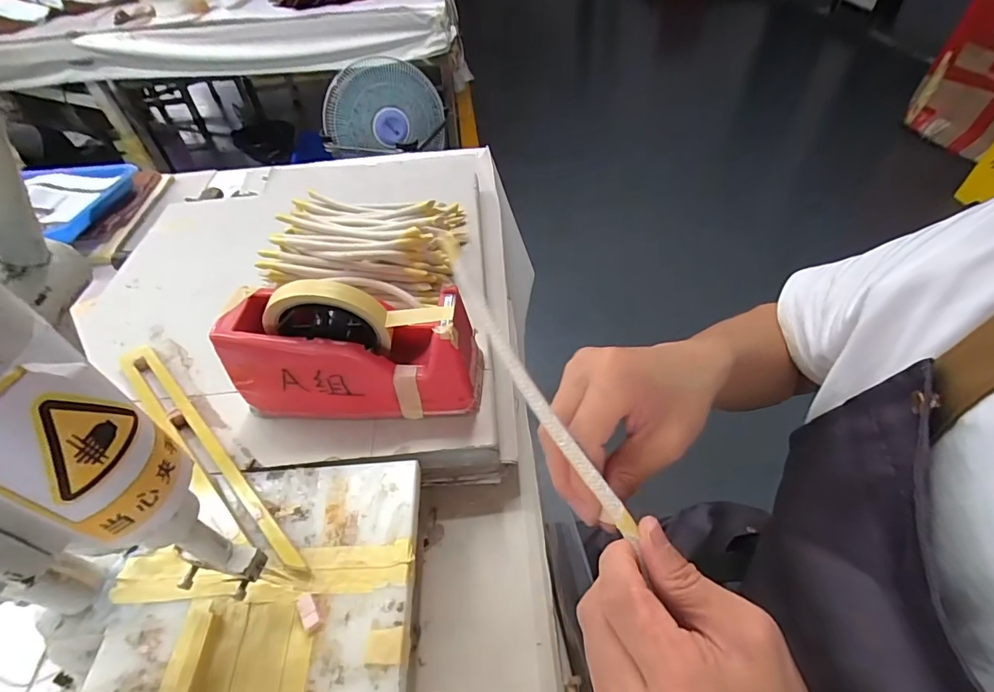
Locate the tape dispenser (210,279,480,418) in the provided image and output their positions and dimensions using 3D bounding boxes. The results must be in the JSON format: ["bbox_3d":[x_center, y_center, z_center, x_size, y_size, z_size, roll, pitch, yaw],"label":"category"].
[{"bbox_3d":[-0.117,-0.001,0.383,0.197,0.114,0.064,1,48,4],"label":"tape dispenser"}]

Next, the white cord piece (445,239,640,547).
[{"bbox_3d":[0.015,0.016,0.263,0.015,0.006,0.195,-26,73,-20],"label":"white cord piece"}]

